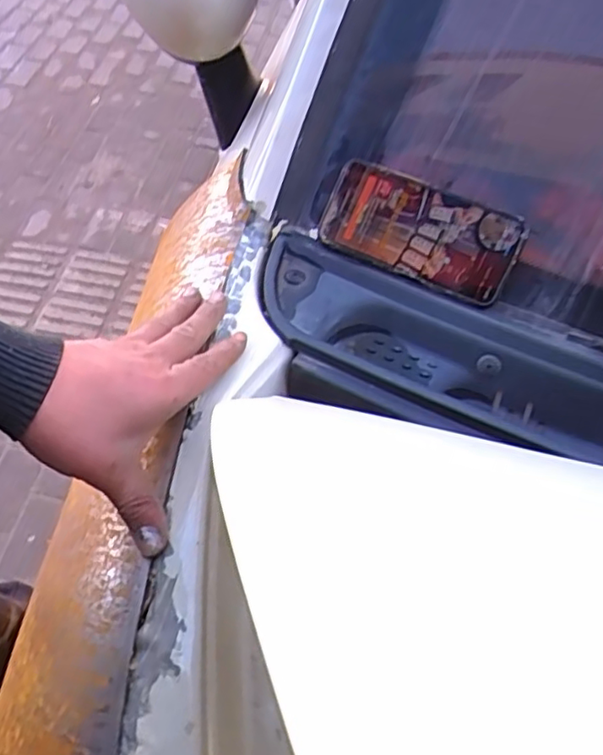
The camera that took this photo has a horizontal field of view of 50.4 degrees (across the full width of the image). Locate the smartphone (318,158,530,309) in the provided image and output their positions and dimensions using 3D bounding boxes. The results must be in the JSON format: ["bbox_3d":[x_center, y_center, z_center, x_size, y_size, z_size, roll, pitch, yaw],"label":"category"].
[{"bbox_3d":[0.094,-0.118,0.523,0.161,0.074,0.013,26,14,13],"label":"smartphone"}]

